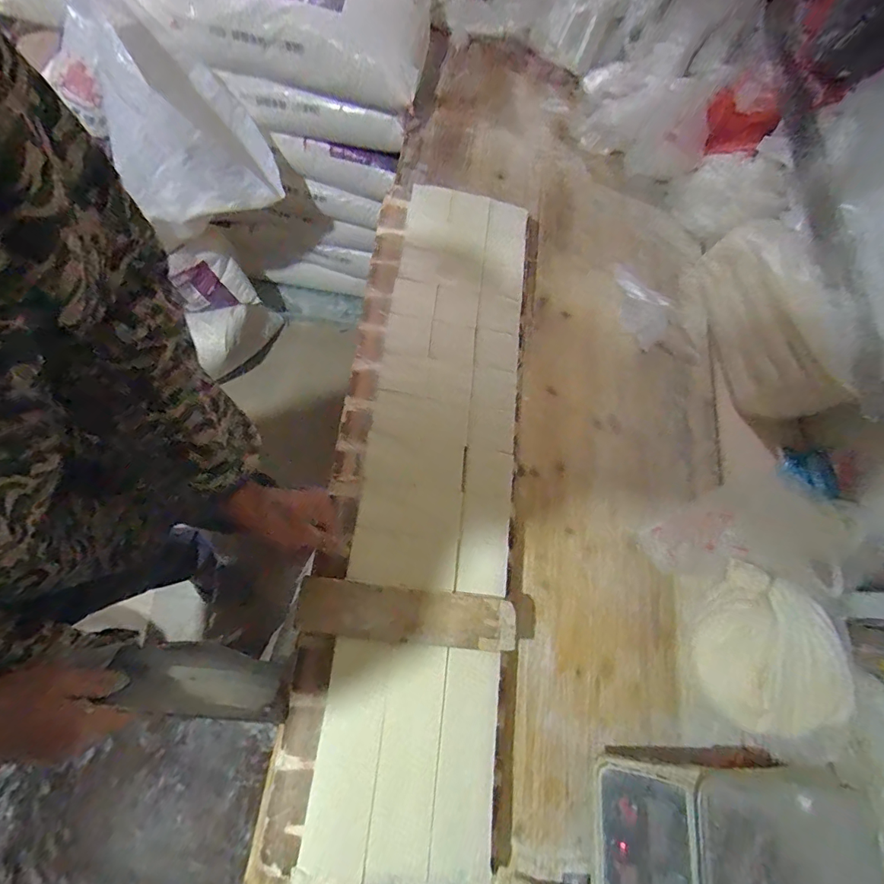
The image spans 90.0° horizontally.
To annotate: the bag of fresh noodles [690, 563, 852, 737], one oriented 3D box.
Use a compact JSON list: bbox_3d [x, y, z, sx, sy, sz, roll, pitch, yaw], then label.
[{"bbox_3d":[0.443,0.284,0.598,0.151,0.096,0.205,29,72,1],"label":"bag of fresh noodles"}]

